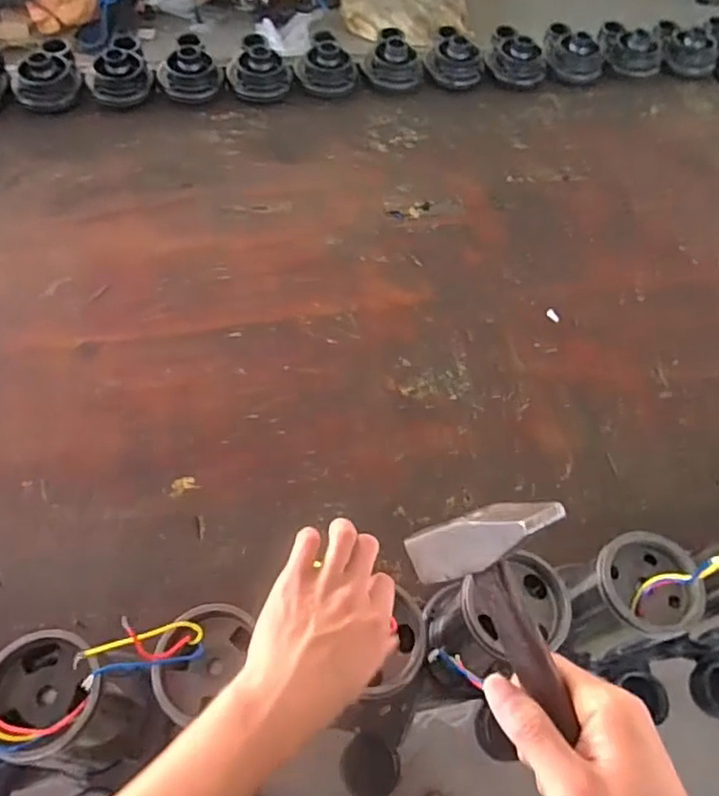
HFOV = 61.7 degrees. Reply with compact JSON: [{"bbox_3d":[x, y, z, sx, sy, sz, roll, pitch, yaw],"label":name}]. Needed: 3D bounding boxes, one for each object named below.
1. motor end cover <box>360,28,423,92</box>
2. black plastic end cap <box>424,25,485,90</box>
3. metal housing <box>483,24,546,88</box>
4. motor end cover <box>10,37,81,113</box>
[{"bbox_3d":[0.071,-0.656,1.170,0.117,0.065,0.126,25,60,10],"label":"motor end cover"},{"bbox_3d":[0.192,-0.671,1.193,0.113,0.072,0.113,2,59,-3],"label":"black plastic end cap"},{"bbox_3d":[0.314,-0.684,1.211,0.132,0.064,0.114,16,59,5],"label":"metal housing"},{"bbox_3d":[-0.570,-0.582,1.091,0.125,0.066,0.139,-19,62,-15],"label":"motor end cover"}]

